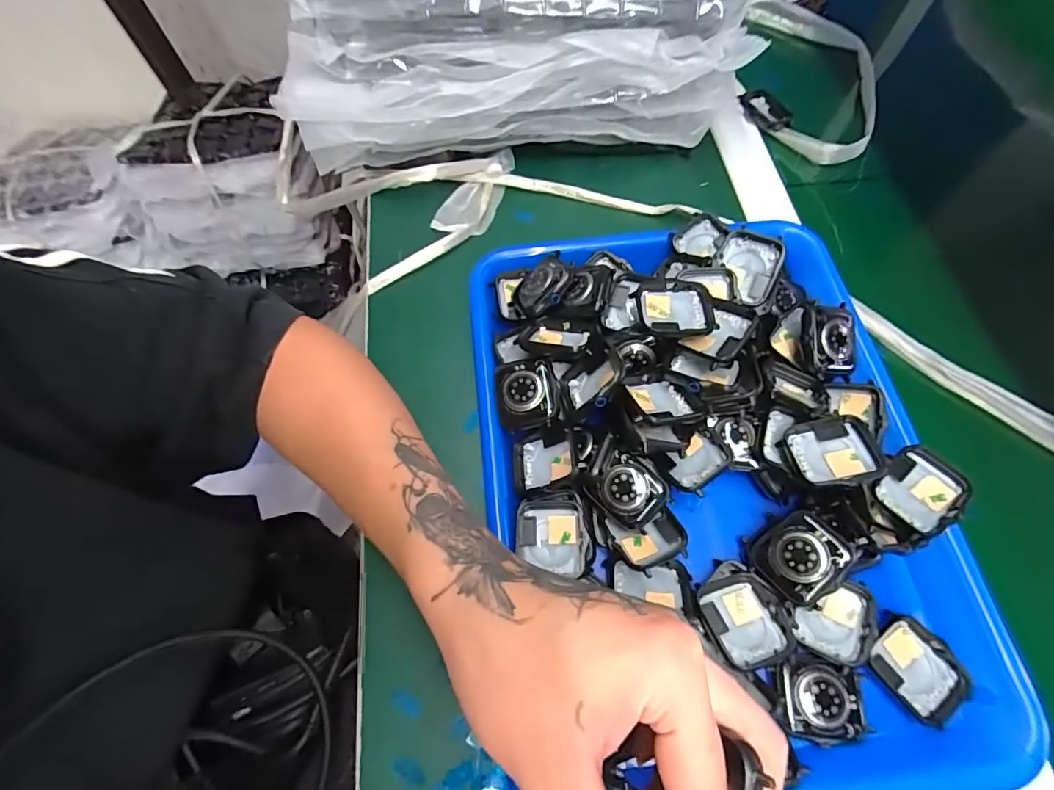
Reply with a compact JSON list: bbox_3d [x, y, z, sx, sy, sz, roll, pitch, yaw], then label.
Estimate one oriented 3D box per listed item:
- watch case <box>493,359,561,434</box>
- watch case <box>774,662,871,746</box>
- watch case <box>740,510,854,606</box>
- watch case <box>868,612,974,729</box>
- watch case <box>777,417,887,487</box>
[{"bbox_3d":[0.000,-0.001,0.291,0.036,0.009,0.041,-11,66,-3],"label":"watch case"},{"bbox_3d":[0.147,0.153,0.245,0.038,0.007,0.034,-2,65,1],"label":"watch case"},{"bbox_3d":[0.143,0.083,0.260,0.042,0.013,0.043,-44,49,8],"label":"watch case"},{"bbox_3d":[0.201,0.140,0.252,0.036,0.008,0.042,-40,70,-15],"label":"watch case"},{"bbox_3d":[0.168,0.032,0.270,0.046,0.012,0.036,-8,65,-2],"label":"watch case"}]

